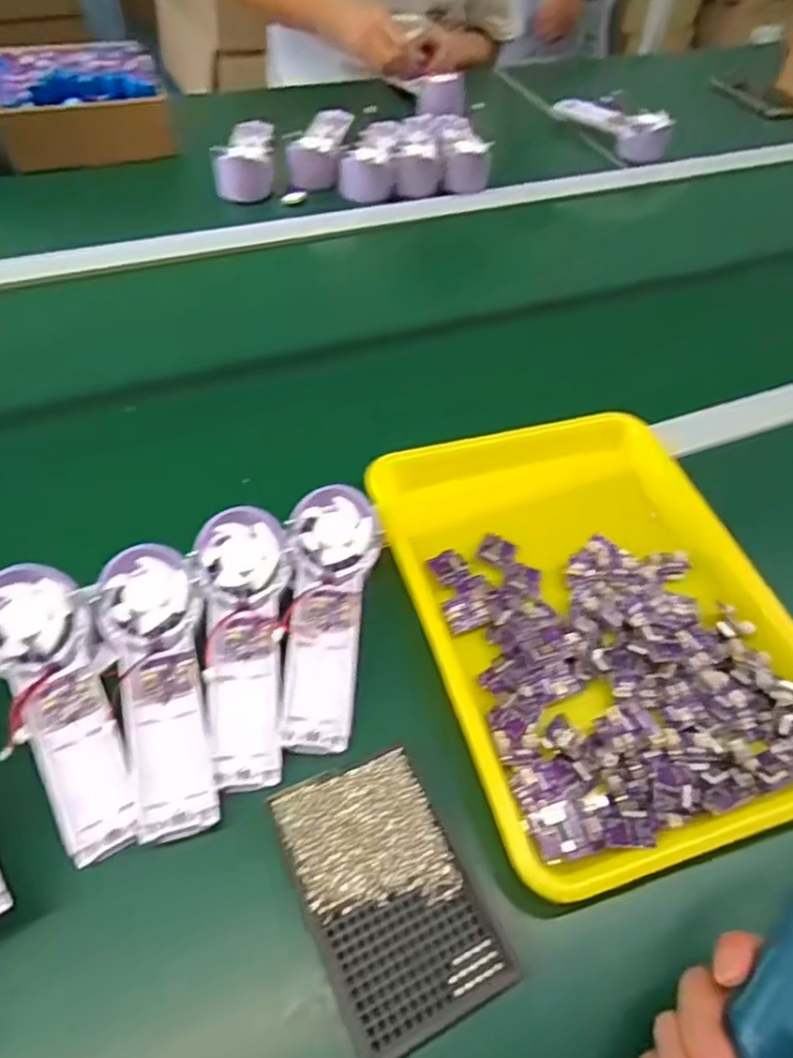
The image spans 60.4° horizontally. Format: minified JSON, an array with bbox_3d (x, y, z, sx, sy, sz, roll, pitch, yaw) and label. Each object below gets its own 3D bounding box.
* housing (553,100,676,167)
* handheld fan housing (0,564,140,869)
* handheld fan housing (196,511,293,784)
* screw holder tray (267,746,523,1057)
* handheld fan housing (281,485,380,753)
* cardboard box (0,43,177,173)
[{"bbox_3d":[0.318,-0.598,1.005,0.044,0.057,0.180,-35,63,-27],"label":"housing"},{"bbox_3d":[-0.200,0.105,0.403,0.060,0.029,0.177,-22,73,-20],"label":"handheld fan housing"},{"bbox_3d":[-0.099,0.074,0.443,0.056,0.023,0.175,-4,69,-8],"label":"handheld fan housing"},{"bbox_3d":[-0.006,0.195,0.371,0.087,0.013,0.137,-20,57,-19],"label":"screw holder tray"},{"bbox_3d":[-0.046,0.057,0.460,0.056,0.025,0.176,4,66,-2],"label":"handheld fan housing"},{"bbox_3d":[-0.511,-0.504,0.848,0.439,0.091,0.164,-27,60,-23],"label":"cardboard box"}]

